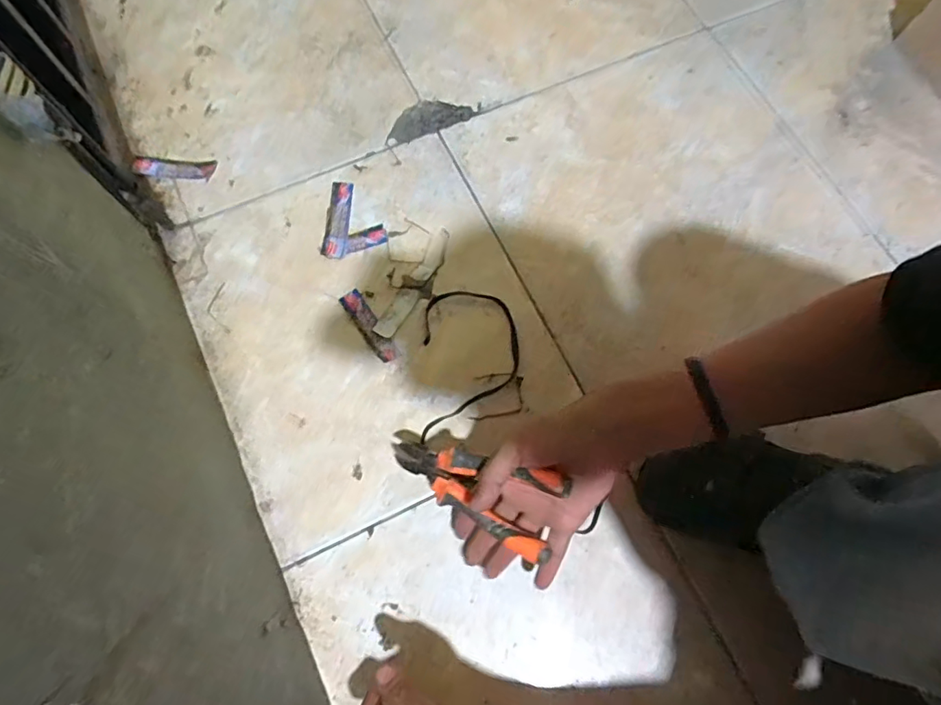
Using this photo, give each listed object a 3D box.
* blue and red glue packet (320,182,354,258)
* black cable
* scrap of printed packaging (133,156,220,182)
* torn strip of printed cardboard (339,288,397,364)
[{"bbox_3d":[-0.155,-0.156,0.634,0.026,0.005,0.097,4,72,0],"label":"blue and red glue packet"},{"bbox_3d":[0.000,0.011,0.569,0.100,0.005,0.162,0,72,-1],"label":"black cable"},{"bbox_3d":[-0.354,-0.224,0.650,0.089,0.013,0.027,3,72,0],"label":"scrap of printed packaging"},{"bbox_3d":[-0.109,-0.029,0.586,0.023,0.004,0.090,-33,75,-11],"label":"torn strip of printed cardboard"}]

